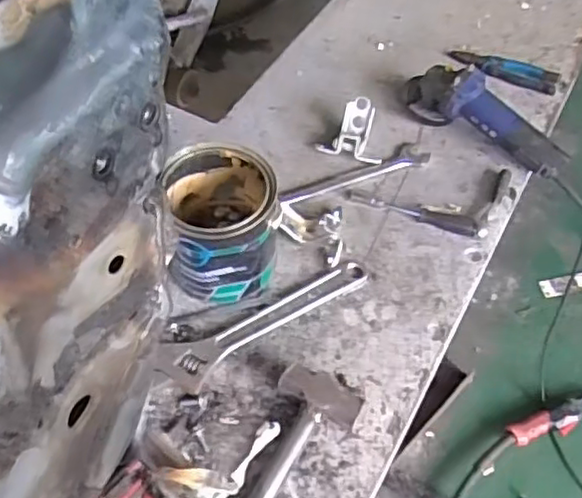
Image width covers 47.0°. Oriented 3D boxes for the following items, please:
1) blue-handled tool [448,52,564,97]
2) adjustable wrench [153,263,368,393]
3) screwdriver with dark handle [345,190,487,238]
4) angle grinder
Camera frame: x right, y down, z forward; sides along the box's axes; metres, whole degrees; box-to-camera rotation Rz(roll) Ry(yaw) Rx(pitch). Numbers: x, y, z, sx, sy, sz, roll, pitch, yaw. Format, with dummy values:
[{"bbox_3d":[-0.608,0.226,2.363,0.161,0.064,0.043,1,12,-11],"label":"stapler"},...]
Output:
[{"bbox_3d":[0.398,-0.342,1.267,0.209,0.029,0.054,26,58,17],"label":"blue-handled tool"},{"bbox_3d":[-0.025,0.105,0.911,0.319,0.017,0.079,-24,58,-16],"label":"adjustable wrench"},{"bbox_3d":[0.190,-0.061,1.021,0.215,0.028,0.032,22,57,15],"label":"screwdriver with dark handle"},{"bbox_3d":[0.323,-0.224,1.109,0.295,0.097,0.085,33,61,21],"label":"angle grinder"}]

